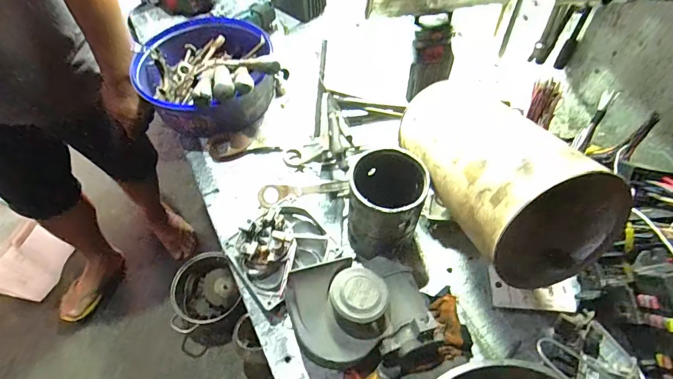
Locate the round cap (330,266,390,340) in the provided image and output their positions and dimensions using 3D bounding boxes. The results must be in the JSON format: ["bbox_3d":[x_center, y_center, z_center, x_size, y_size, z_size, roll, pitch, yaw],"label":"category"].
[{"bbox_3d":[0.025,0.118,0.411,0.059,0.034,0.069,-9,58,-6],"label":"round cap"}]

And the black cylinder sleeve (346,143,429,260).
[{"bbox_3d":[0.059,0.024,0.477,0.085,0.114,0.093,13,58,8],"label":"black cylinder sleeve"}]

